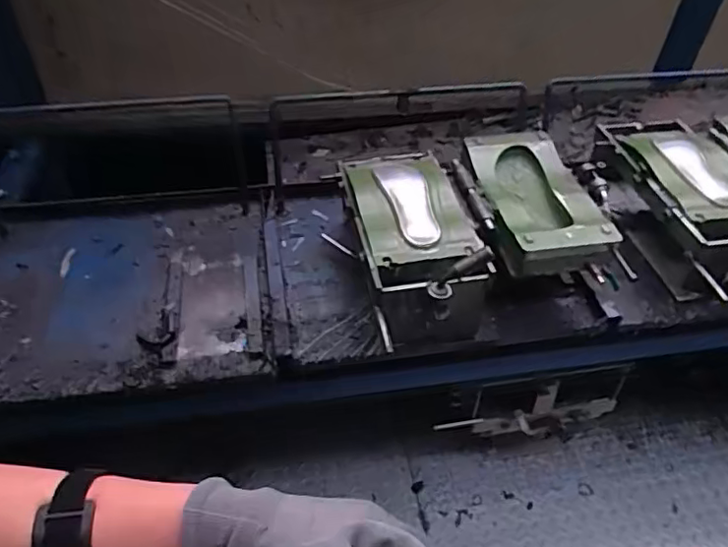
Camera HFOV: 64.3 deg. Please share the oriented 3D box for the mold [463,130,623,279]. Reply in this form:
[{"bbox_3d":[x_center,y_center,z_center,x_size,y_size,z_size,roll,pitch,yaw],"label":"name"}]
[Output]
[{"bbox_3d":[0.310,-0.142,1.080,0.196,0.083,0.340,-4,50,-7],"label":"mold"}]

